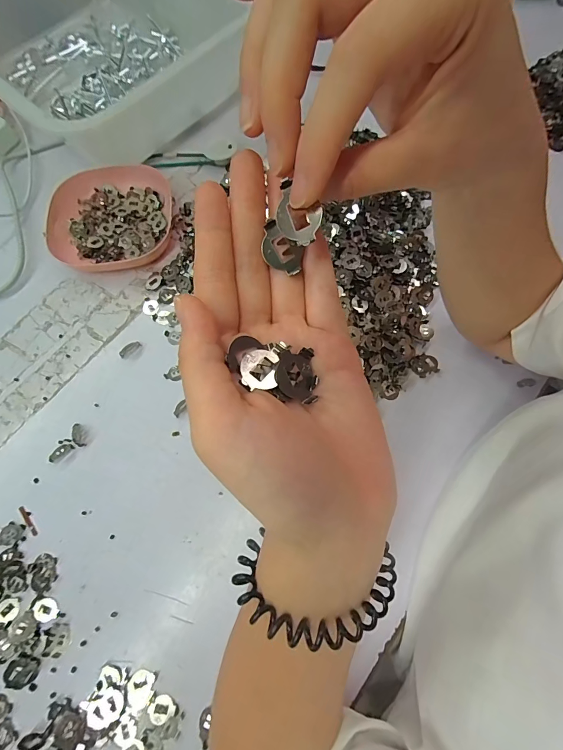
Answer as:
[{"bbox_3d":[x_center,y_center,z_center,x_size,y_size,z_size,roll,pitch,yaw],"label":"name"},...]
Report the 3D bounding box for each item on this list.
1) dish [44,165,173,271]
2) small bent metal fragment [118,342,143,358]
[{"bbox_3d":[-0.194,-0.176,0.411,0.132,0.023,0.132,0,73,1],"label":"dish"},{"bbox_3d":[-0.155,-0.027,0.367,0.024,0.004,0.009,-35,74,-10],"label":"small bent metal fragment"}]

